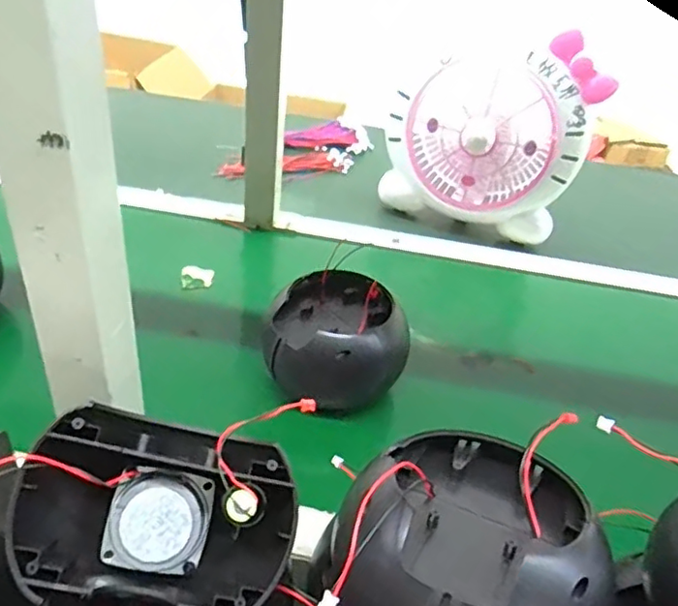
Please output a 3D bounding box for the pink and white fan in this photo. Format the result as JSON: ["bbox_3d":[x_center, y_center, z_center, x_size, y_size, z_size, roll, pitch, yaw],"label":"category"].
[{"bbox_3d":[0.203,-0.233,0.830,0.250,0.235,0.113,17,38,12],"label":"pink and white fan"}]

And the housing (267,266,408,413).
[{"bbox_3d":[-0.006,0.045,0.564,0.128,0.100,0.116,13,37,6],"label":"housing"}]

